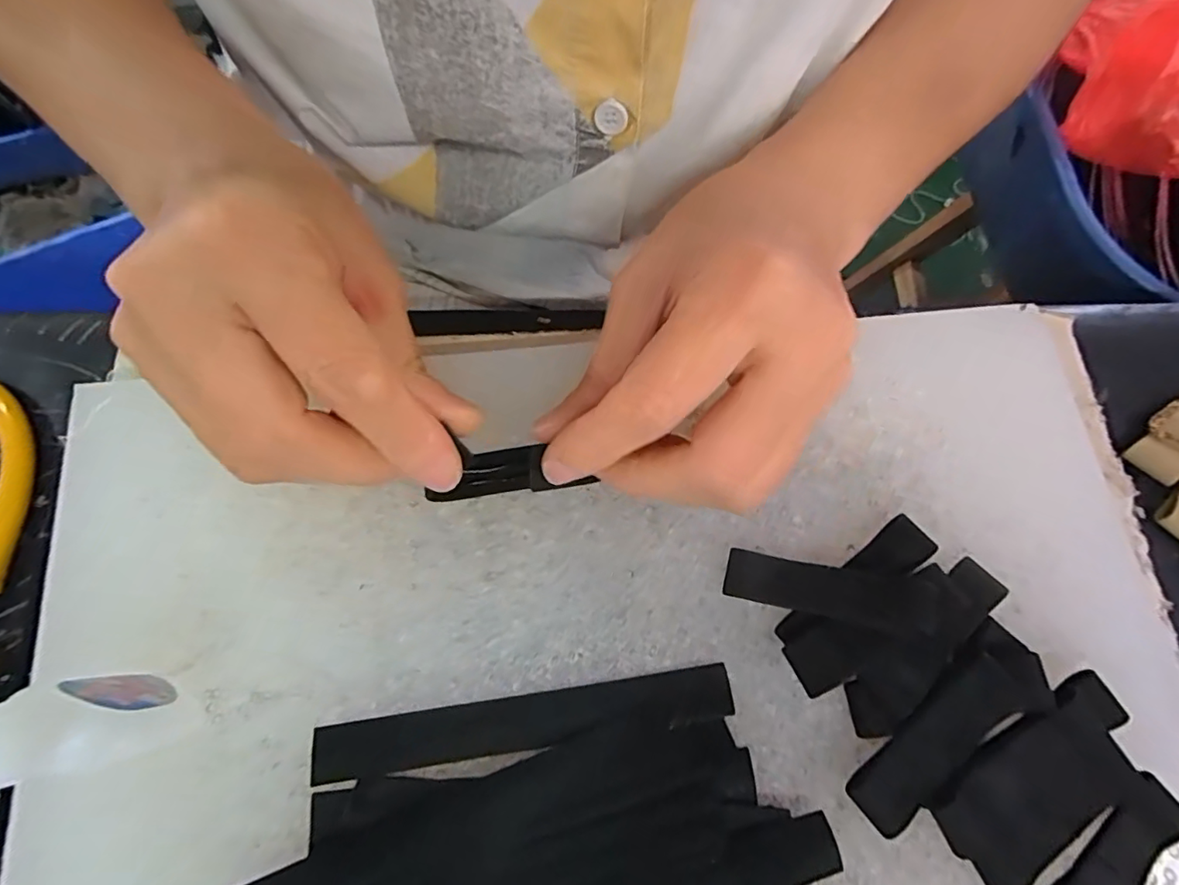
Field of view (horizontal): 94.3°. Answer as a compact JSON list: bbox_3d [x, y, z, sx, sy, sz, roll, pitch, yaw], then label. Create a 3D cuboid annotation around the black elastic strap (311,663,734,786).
[{"bbox_3d":[-0.018,0.083,0.163,0.121,0.004,0.015,-7,72,-5],"label":"black elastic strap"}]

